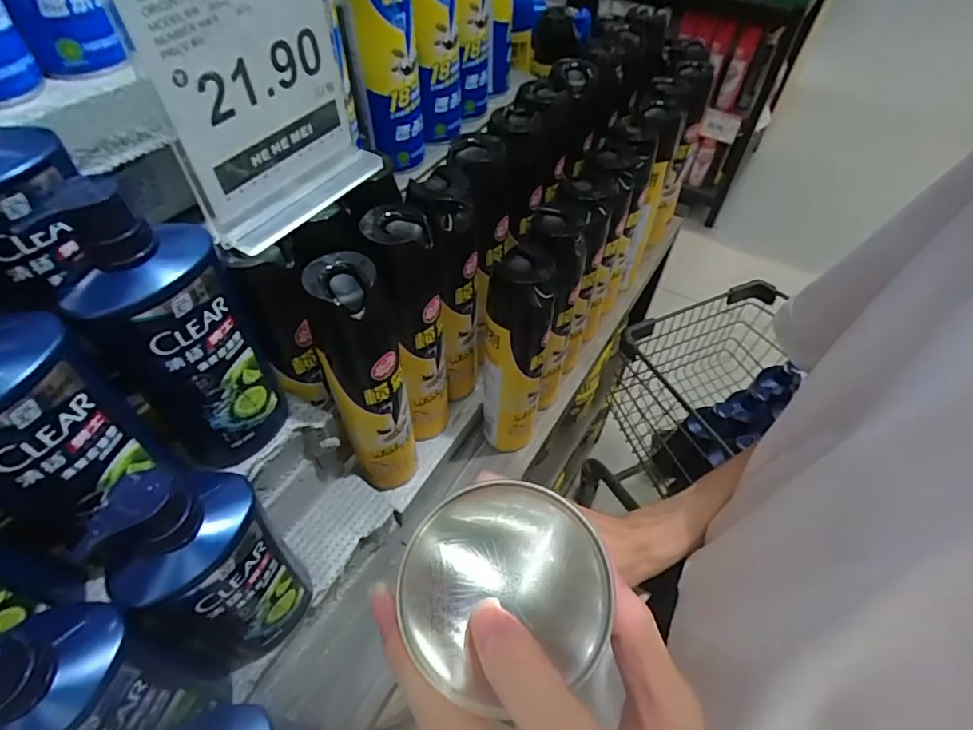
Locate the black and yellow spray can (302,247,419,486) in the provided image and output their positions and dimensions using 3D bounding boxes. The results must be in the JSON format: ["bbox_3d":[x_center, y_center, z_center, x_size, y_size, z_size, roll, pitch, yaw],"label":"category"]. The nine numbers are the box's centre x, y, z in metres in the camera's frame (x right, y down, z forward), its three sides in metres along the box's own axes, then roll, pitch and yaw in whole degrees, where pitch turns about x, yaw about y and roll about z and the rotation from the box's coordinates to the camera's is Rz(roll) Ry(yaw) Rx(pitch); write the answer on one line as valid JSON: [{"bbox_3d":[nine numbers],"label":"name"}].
[{"bbox_3d":[-0.106,0.025,0.476,0.063,0.277,0.050,-13,53,-11],"label":"black and yellow spray can"}]

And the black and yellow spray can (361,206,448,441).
[{"bbox_3d":[-0.069,-0.024,0.513,0.054,0.271,0.051,-18,54,-15],"label":"black and yellow spray can"}]

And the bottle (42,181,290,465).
[{"bbox_3d":[-0.204,-0.015,0.354,0.090,0.229,0.054,-35,60,-25],"label":"bottle"}]

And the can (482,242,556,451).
[{"bbox_3d":[0.028,-0.004,0.562,0.059,0.262,0.061,3,52,1],"label":"can"}]

